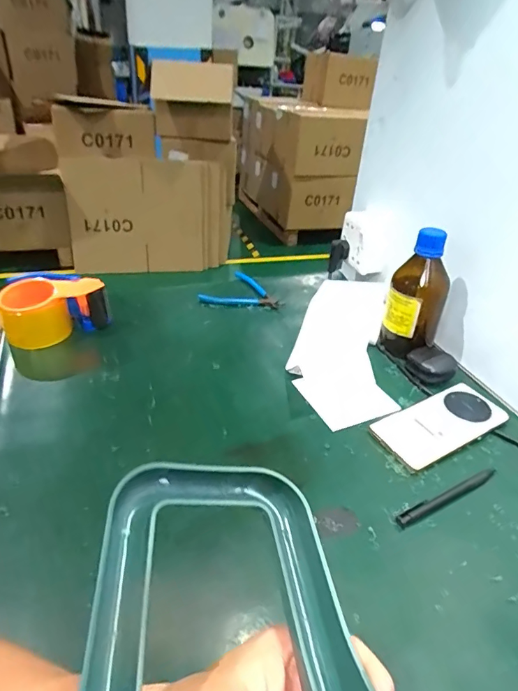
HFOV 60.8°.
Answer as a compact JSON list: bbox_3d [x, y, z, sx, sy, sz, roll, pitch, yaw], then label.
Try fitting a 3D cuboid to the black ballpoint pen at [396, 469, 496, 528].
[{"bbox_3d":[0.194,0.153,0.449,0.137,0.005,0.013,-16,40,-24],"label":"black ballpoint pen"}]

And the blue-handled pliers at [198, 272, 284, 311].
[{"bbox_3d":[-0.025,-0.101,0.800,0.142,0.020,0.100,7,36,7],"label":"blue-handled pliers"}]

